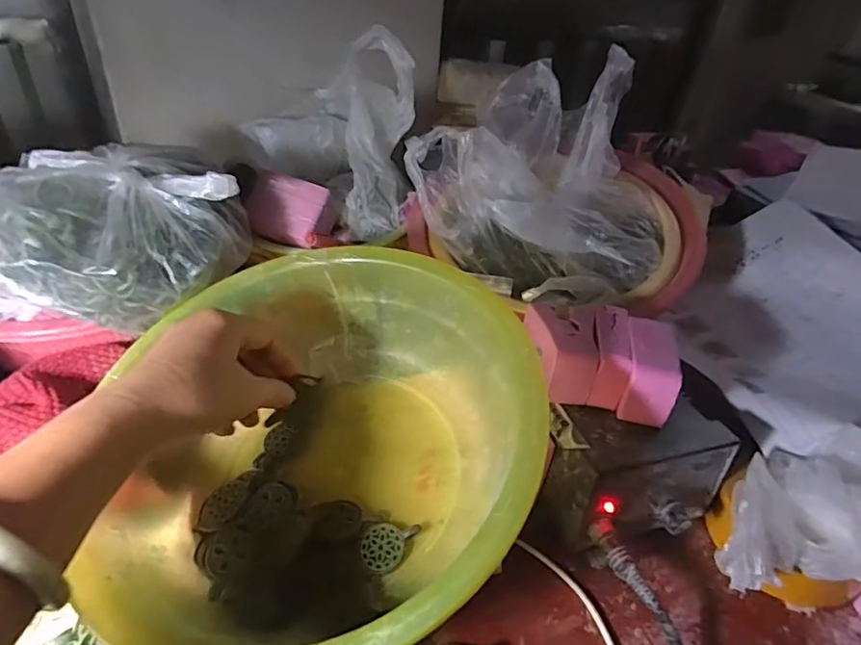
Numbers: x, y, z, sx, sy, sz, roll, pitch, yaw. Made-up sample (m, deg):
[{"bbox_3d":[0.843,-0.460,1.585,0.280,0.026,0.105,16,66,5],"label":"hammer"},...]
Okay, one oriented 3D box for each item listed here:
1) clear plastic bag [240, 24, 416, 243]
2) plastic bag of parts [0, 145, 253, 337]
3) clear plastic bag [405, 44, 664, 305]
[{"bbox_3d":[-0.090,-0.185,0.528,0.148,0.165,0.086,14,38,8],"label":"clear plastic bag"},{"bbox_3d":[-0.212,-0.064,0.376,0.153,0.080,0.121,-5,40,-16],"label":"plastic bag of parts"},{"bbox_3d":[0.107,-0.128,0.487,0.223,0.138,0.184,28,42,25],"label":"clear plastic bag"}]

